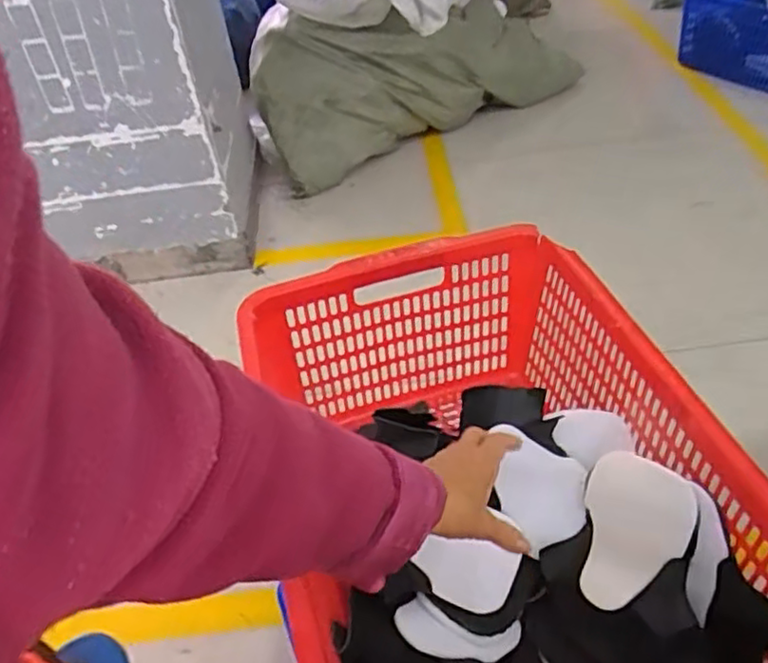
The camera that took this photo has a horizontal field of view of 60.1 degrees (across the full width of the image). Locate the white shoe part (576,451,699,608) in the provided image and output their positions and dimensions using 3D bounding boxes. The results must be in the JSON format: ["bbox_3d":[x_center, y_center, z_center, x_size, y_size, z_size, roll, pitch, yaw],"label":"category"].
[{"bbox_3d":[0.227,0.189,0.620,0.101,0.008,0.139,22,92,50],"label":"white shoe part"}]

